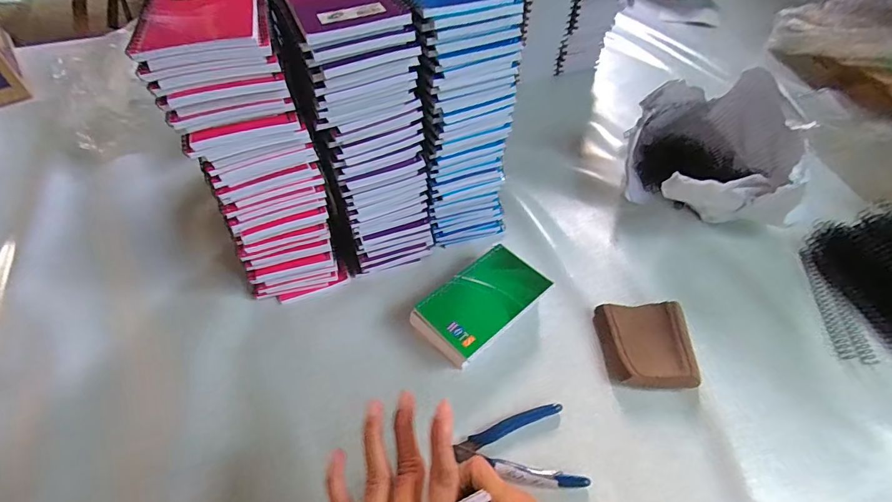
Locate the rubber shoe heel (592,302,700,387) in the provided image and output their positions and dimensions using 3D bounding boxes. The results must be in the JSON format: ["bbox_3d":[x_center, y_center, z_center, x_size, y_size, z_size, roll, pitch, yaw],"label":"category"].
[{"bbox_3d":[0.207,0.096,0.431,0.091,0.020,0.089,-1,51,-1],"label":"rubber shoe heel"}]

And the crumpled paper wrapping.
[{"bbox_3d":[0.334,-0.128,0.538,0.178,0.137,0.186,15,52,12],"label":"crumpled paper wrapping"}]

